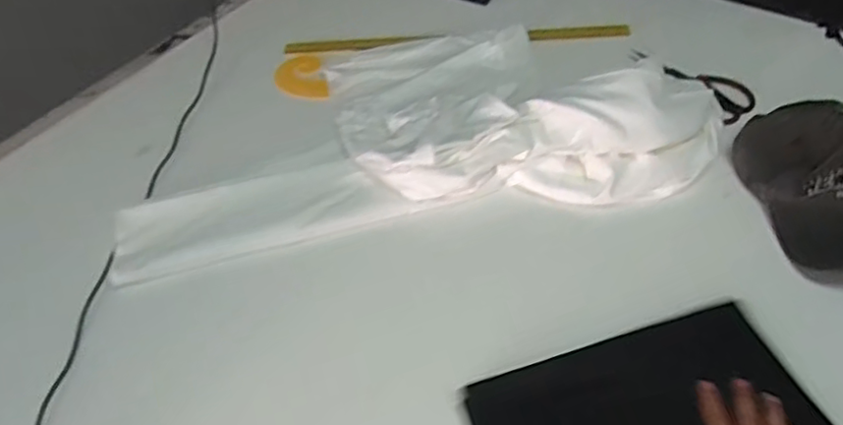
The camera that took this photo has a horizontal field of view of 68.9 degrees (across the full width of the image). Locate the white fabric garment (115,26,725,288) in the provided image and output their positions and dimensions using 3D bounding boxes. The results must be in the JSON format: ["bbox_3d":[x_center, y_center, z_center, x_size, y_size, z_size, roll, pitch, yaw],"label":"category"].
[{"bbox_3d":[-0.013,-0.153,0.884,0.815,0.080,0.414,-9,49,-1],"label":"white fabric garment"}]

